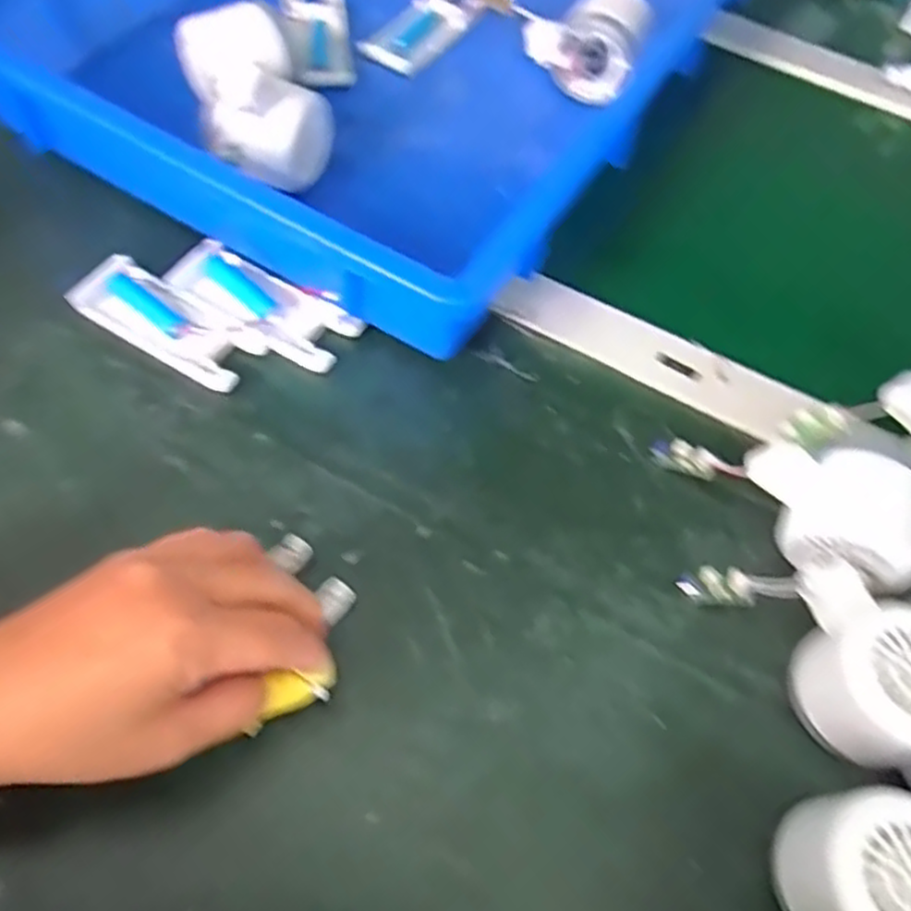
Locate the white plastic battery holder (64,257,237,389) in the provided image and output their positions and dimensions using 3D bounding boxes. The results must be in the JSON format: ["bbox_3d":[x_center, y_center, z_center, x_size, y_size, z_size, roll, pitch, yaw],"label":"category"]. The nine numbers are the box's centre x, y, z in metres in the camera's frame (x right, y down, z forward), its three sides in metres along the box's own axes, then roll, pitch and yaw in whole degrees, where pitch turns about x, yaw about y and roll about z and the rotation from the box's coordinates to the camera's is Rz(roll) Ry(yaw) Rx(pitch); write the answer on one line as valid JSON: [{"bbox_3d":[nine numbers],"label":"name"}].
[{"bbox_3d":[-0.157,-0.075,0.406,0.102,0.016,0.042,29,62,10],"label":"white plastic battery holder"}]

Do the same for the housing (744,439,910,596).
[{"bbox_3d":[0.179,0.028,0.355,0.080,0.046,0.054,22,61,7],"label":"housing"}]

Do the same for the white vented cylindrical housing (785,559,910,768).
[{"bbox_3d":[0.181,0.088,0.322,0.060,0.046,0.083,-4,61,-8],"label":"white vented cylindrical housing"}]

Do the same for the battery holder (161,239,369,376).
[{"bbox_3d":[-0.107,-0.088,0.417,0.108,0.014,0.044,31,63,11],"label":"battery holder"}]

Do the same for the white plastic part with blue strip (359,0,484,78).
[{"bbox_3d":[-0.023,-0.318,0.551,0.042,0.007,0.110,40,63,-4],"label":"white plastic part with blue strip"}]

